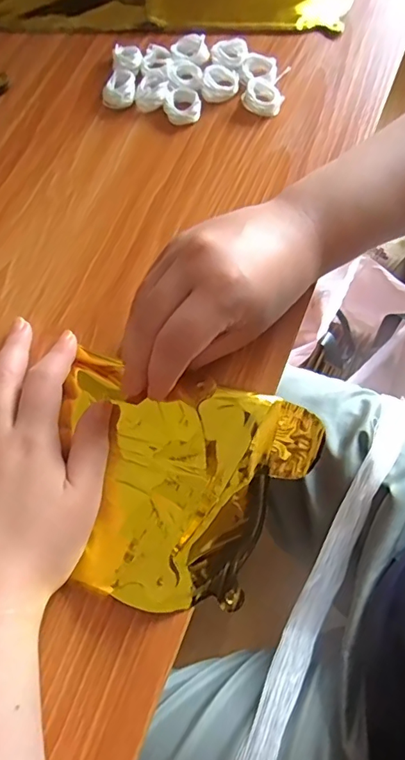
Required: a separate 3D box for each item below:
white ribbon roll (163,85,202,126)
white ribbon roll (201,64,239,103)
[{"bbox_3d":[-0.015,-0.212,0.378,0.028,0.008,0.030,-8,69,-5],"label":"white ribbon roll"},{"bbox_3d":[0.014,-0.233,0.383,0.028,0.012,0.029,1,69,-1],"label":"white ribbon roll"}]

